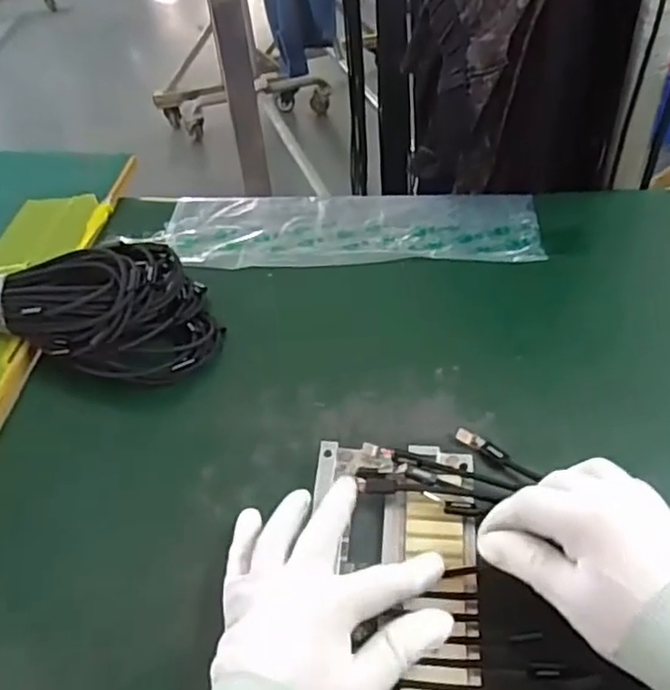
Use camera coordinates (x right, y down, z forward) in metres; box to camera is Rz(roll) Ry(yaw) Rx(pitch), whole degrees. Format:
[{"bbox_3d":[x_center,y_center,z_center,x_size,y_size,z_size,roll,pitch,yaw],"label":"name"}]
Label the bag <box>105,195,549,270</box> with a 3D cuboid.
[{"bbox_3d":[0.000,-0.109,0.628,0.371,0.012,0.103,1,46,7],"label":"bag"}]

